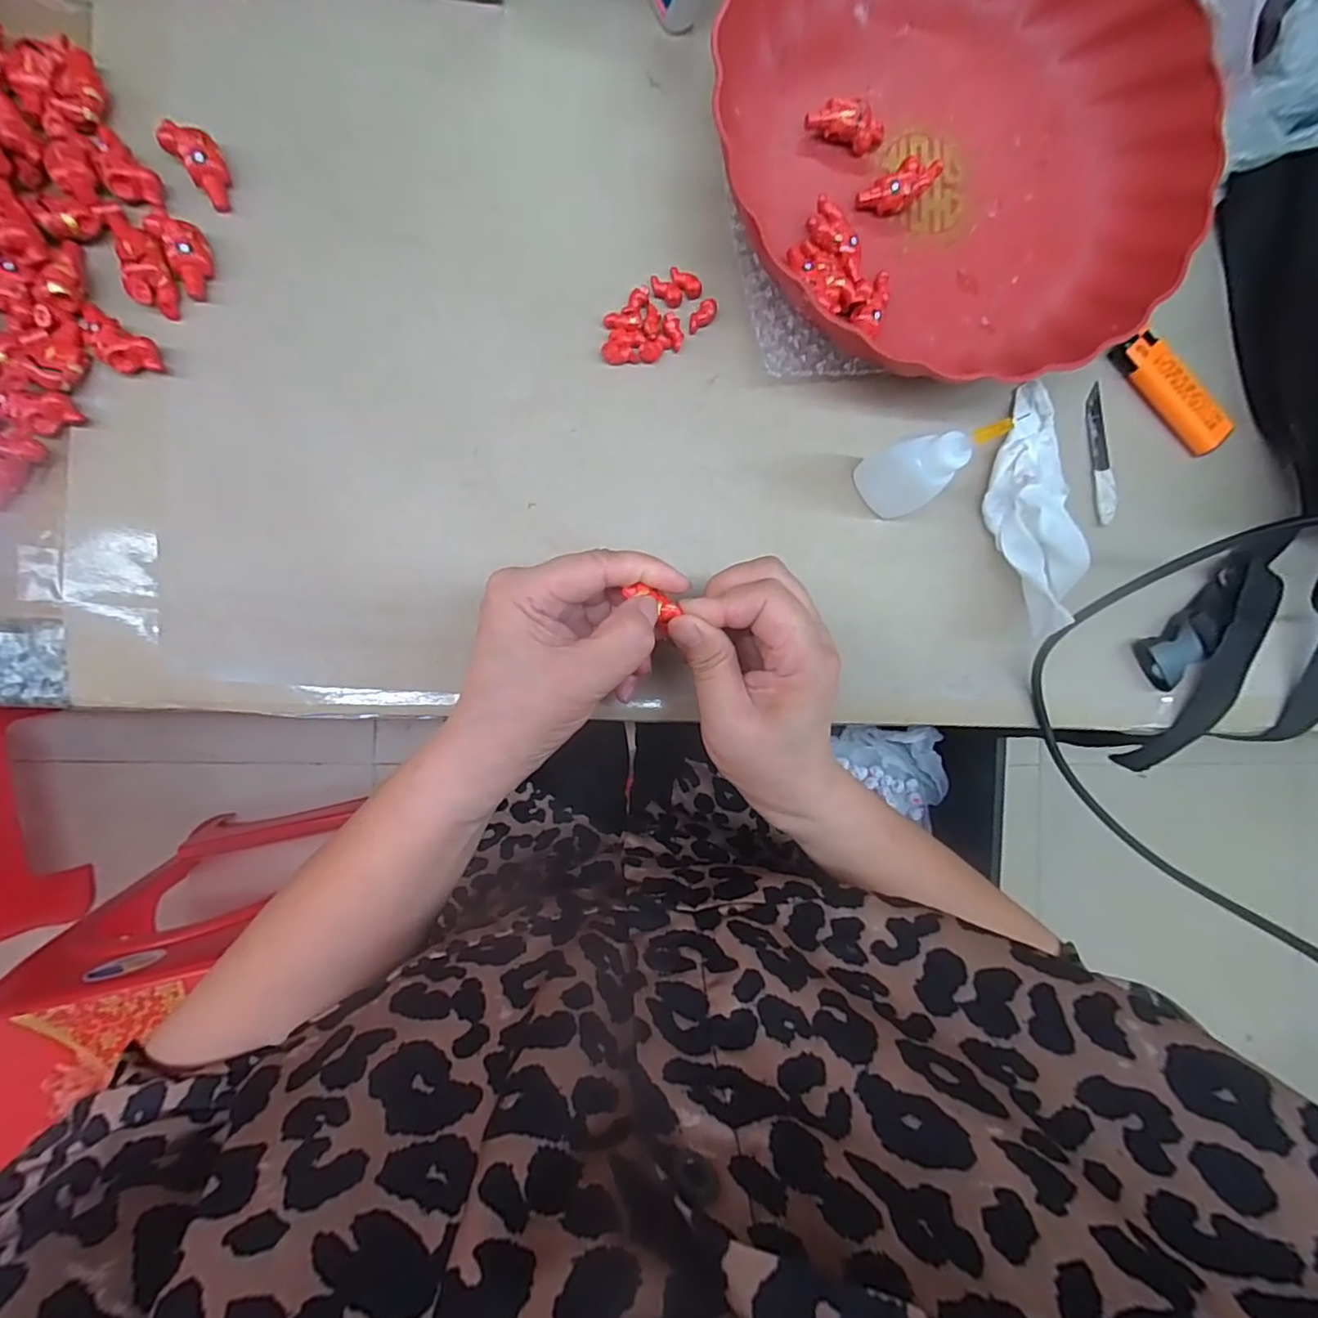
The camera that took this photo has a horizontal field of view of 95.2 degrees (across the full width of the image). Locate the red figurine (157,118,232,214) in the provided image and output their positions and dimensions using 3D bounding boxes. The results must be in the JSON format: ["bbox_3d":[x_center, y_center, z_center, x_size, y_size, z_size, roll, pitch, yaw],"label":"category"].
[{"bbox_3d":[-0.204,-0.222,0.268,0.017,0.014,0.035,-41,96,-6],"label":"red figurine"}]

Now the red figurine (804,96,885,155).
[{"bbox_3d":[0.094,-0.270,0.304,0.039,0.017,0.014,19,88,-8],"label":"red figurine"}]

